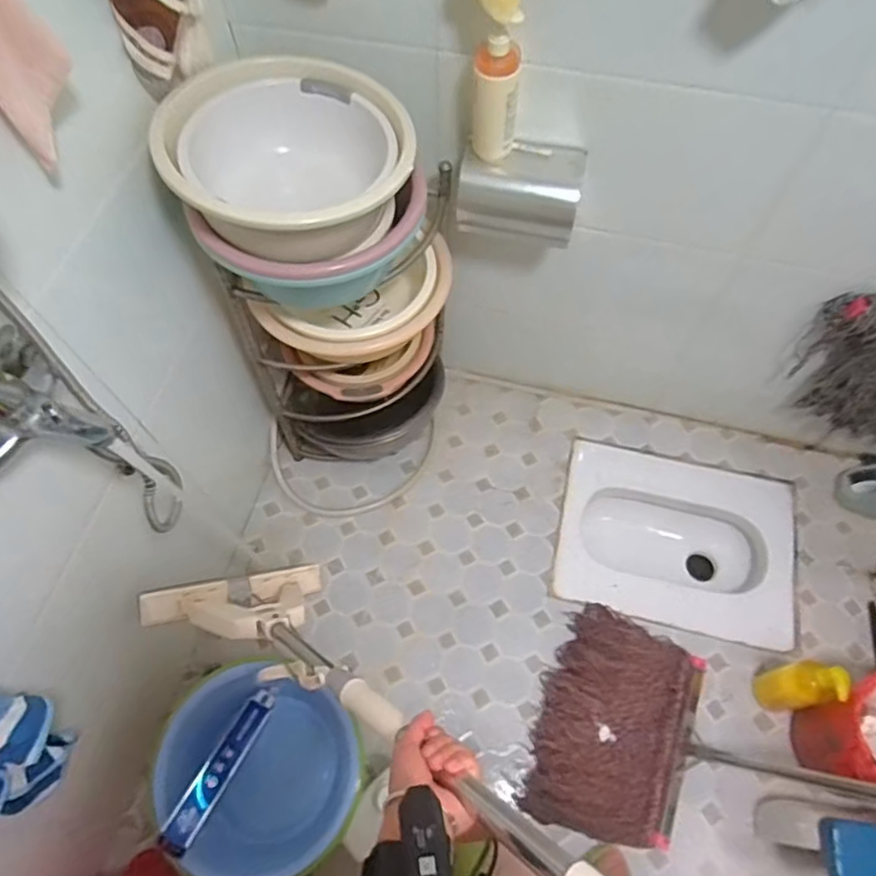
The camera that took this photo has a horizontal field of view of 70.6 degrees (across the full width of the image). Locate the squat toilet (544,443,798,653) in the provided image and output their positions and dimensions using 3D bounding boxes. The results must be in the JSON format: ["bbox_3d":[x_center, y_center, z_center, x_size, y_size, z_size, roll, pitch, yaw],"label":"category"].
[{"bbox_3d":[0.571,0.250,1.507,0.542,0.158,0.405,12,64,7],"label":"squat toilet"}]

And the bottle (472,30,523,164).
[{"bbox_3d":[0.091,-0.520,0.948,0.069,0.208,0.076,3,63,2],"label":"bottle"}]

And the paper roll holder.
[{"bbox_3d":[0.138,-0.417,1.048,0.196,0.112,0.122,13,64,7],"label":"paper roll holder"}]

